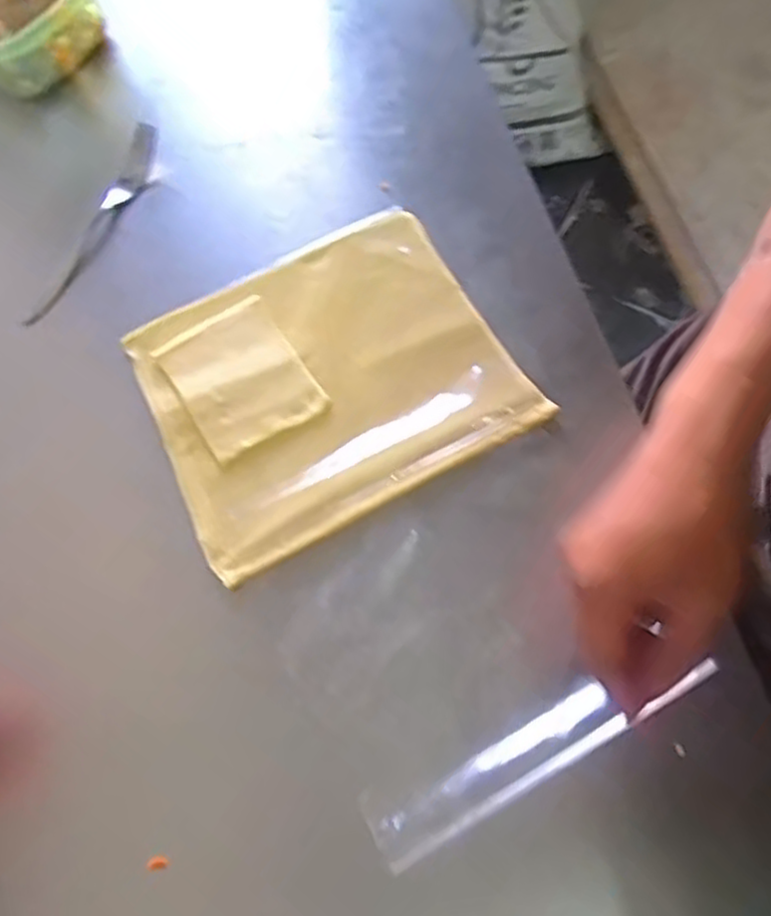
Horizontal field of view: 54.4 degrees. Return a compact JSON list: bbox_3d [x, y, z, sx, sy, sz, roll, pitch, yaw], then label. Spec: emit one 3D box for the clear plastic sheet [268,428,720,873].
[{"bbox_3d":[0.055,0.107,0.456,0.213,0.012,0.175,-29,73,-8],"label":"clear plastic sheet"}]

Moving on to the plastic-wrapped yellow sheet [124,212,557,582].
[{"bbox_3d":[-0.040,-0.058,0.510,0.236,0.008,0.193,-27,73,-8],"label":"plastic-wrapped yellow sheet"}]

